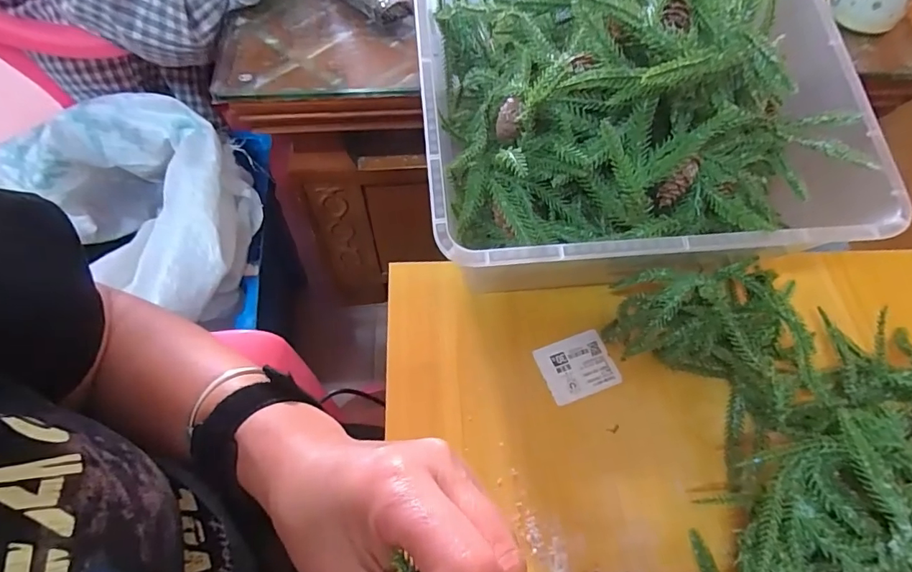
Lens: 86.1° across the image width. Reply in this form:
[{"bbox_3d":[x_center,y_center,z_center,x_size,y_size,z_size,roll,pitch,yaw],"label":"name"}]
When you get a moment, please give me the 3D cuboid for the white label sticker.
[{"bbox_3d":[0.097,0.064,0.391,0.058,0.004,0.048,-19,67,-10],"label":"white label sticker"}]

